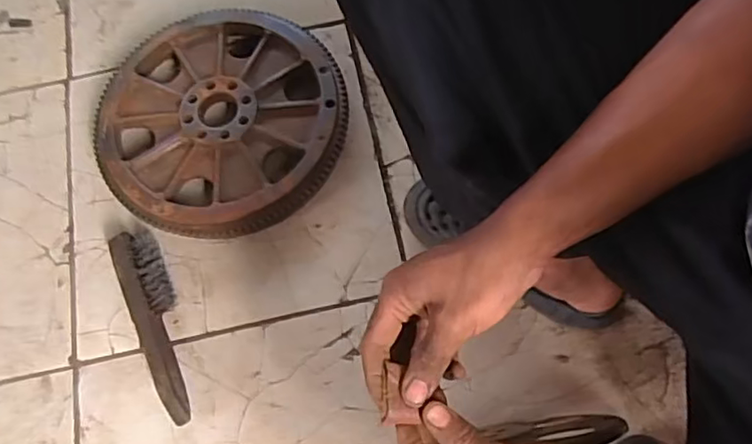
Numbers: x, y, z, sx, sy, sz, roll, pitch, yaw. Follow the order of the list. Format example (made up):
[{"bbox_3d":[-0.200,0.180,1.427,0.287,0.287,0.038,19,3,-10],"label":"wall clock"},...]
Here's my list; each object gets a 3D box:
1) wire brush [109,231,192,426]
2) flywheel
[{"bbox_3d":[-0.257,0.114,0.718,0.057,0.040,0.240,-24,70,-8],"label":"wire brush"},{"bbox_3d":[-0.200,-0.131,0.806,0.319,0.056,0.311,-17,69,-6],"label":"flywheel"}]

